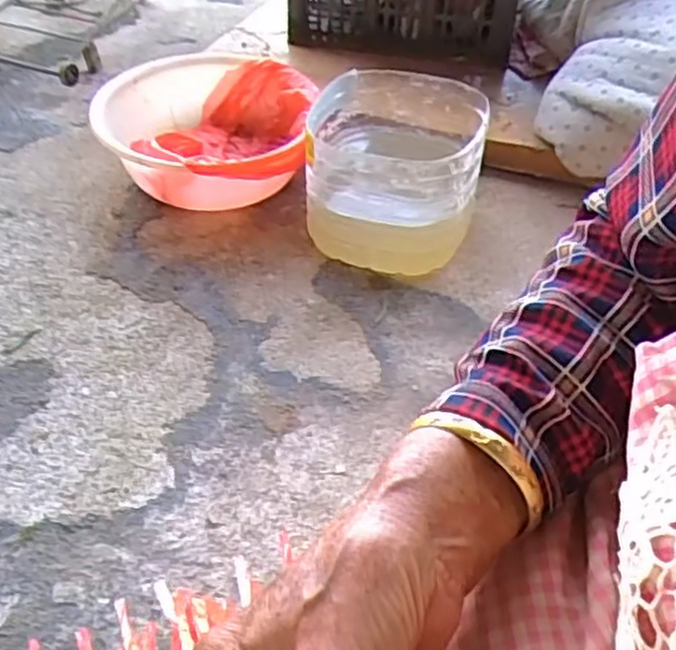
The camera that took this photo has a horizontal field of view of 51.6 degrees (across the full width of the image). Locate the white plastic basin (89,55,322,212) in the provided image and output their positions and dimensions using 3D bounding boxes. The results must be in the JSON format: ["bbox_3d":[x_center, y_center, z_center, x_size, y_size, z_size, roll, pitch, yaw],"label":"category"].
[{"bbox_3d":[-0.205,-0.305,1.156,0.339,0.138,0.340,0,46,0],"label":"white plastic basin"}]

